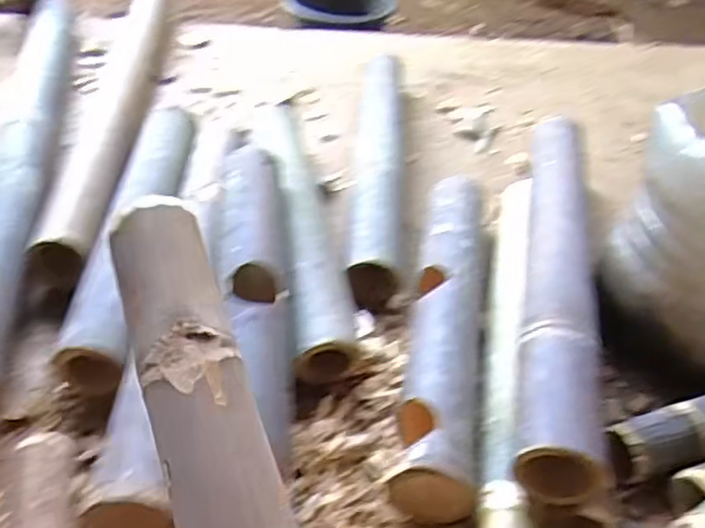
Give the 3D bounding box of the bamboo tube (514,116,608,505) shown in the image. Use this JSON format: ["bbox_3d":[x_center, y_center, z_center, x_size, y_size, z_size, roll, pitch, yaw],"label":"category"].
[{"bbox_3d":[0.238,-0.002,0.787,0.083,0.065,0.589,11,43,6],"label":"bamboo tube"}]

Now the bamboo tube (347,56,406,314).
[{"bbox_3d":[0.042,-0.157,1.037,0.075,0.075,0.589,5,43,0],"label":"bamboo tube"}]

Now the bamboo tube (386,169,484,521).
[{"bbox_3d":[0.109,0.061,0.792,0.082,0.082,0.487,10,43,4],"label":"bamboo tube"}]

